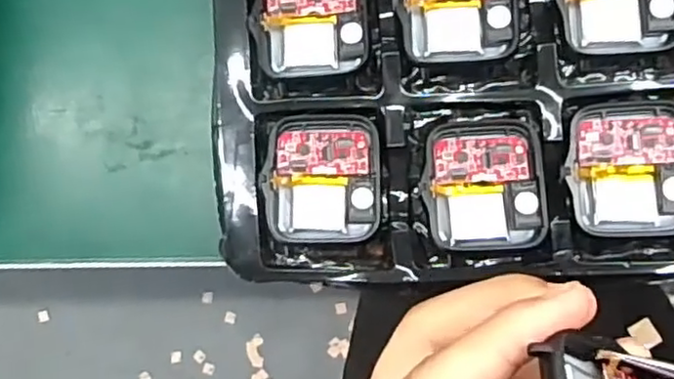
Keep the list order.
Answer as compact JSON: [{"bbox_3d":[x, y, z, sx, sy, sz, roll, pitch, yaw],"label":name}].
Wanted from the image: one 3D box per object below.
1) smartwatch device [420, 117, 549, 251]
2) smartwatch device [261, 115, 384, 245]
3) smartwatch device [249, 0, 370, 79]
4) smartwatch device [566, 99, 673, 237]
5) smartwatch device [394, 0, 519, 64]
[{"bbox_3d":[0.047,-0.002,0.213,0.037,0.008,0.041,-4,88,6],"label":"smartwatch device"},{"bbox_3d":[-0.004,-0.003,0.217,0.037,0.008,0.041,-2,89,6],"label":"smartwatch device"},{"bbox_3d":[-0.009,-0.059,0.220,0.038,0.006,0.042,-4,88,6],"label":"smartwatch device"},{"bbox_3d":[0.092,-0.007,0.204,0.036,0.005,0.041,0,89,6],"label":"smartwatch device"},{"bbox_3d":[0.039,-0.062,0.214,0.037,0.007,0.041,-4,88,6],"label":"smartwatch device"}]

